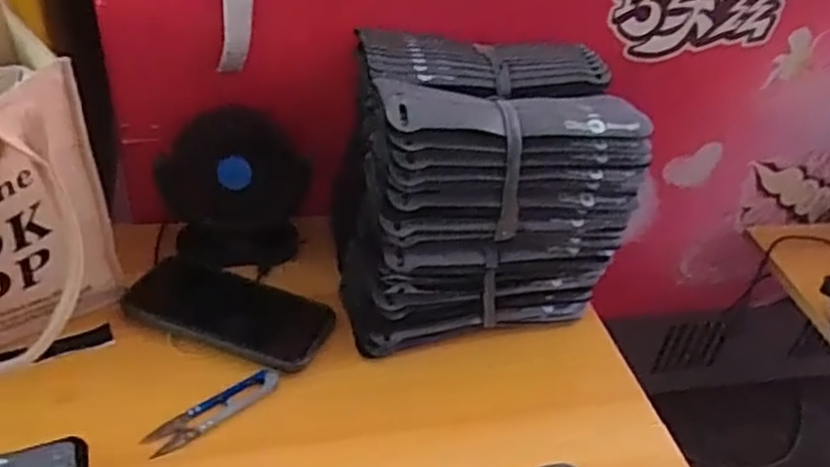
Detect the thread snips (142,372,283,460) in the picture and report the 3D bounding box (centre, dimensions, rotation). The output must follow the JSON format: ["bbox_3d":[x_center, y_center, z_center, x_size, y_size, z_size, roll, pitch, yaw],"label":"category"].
[{"bbox_3d":[-0.145,0.127,0.525,0.103,0.007,0.025,-26,49,-35],"label":"thread snips"}]

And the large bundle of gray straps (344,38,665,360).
[{"bbox_3d":[0.046,-0.042,0.616,0.218,0.197,0.180,-8,40,-18],"label":"large bundle of gray straps"}]

